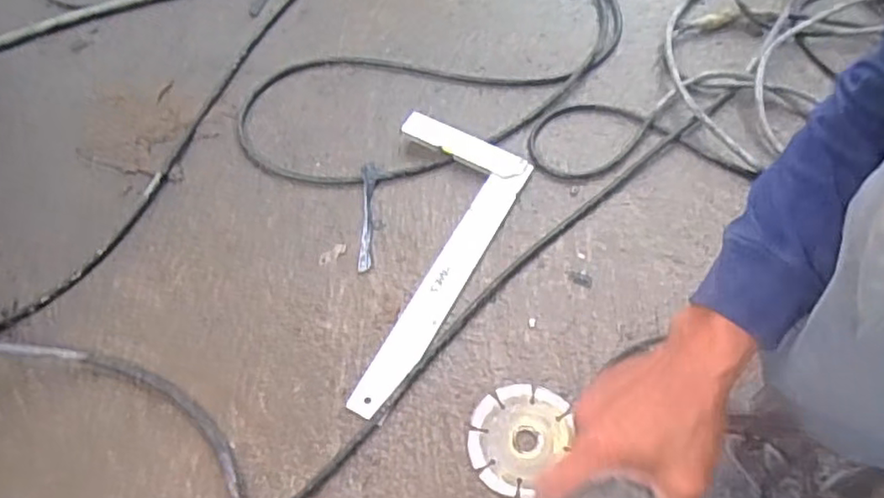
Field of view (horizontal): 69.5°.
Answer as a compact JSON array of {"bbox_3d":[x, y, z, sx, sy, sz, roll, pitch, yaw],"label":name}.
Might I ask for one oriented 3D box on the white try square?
[{"bbox_3d":[-0.043,-0.002,0.706,0.158,0.027,0.351,23,61,16],"label":"white try square"}]

